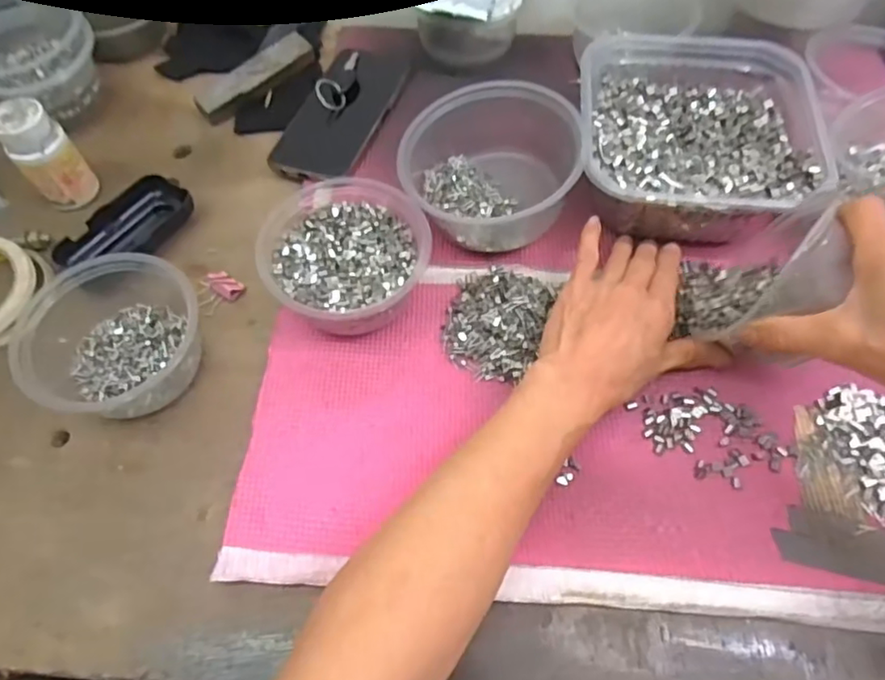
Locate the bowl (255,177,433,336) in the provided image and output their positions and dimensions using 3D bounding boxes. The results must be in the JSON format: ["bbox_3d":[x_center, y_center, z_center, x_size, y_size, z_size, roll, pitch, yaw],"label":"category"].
[{"bbox_3d":[-0.071,-0.056,0.438,0.120,0.062,0.111,0,61,0],"label":"bowl"}]

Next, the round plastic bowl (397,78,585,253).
[{"bbox_3d":[0.039,-0.135,0.464,0.126,0.073,0.126,0,61,0],"label":"round plastic bowl"}]

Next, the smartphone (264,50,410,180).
[{"bbox_3d":[-0.091,-0.208,0.543,0.074,0.024,0.164,20,62,11],"label":"smartphone"}]

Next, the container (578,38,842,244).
[{"bbox_3d":[0.192,-0.161,0.472,0.171,0.057,0.183,4,61,3],"label":"container"}]

